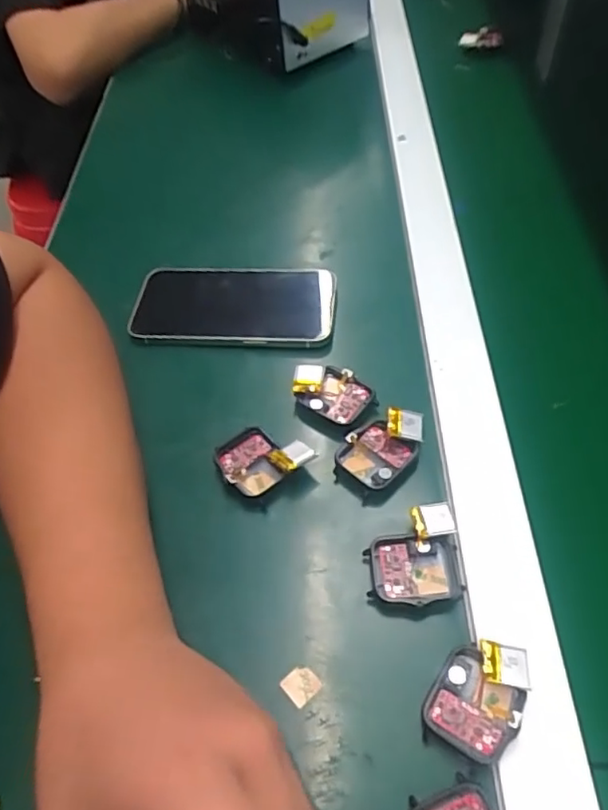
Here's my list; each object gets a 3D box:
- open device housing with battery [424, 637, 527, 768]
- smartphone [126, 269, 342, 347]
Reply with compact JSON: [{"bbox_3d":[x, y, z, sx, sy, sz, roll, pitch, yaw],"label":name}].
[{"bbox_3d":[0.080,0.132,0.276,0.037,0.019,0.049,28,59,23],"label":"open device housing with battery"},{"bbox_3d":[-0.050,-0.074,0.440,0.143,0.012,0.077,0,50,7],"label":"smartphone"}]

